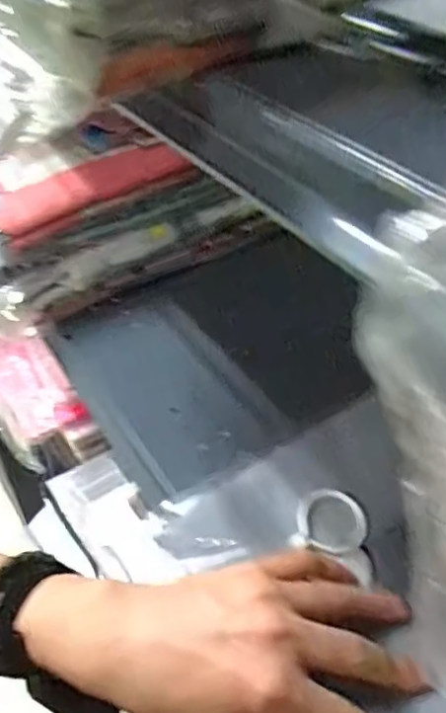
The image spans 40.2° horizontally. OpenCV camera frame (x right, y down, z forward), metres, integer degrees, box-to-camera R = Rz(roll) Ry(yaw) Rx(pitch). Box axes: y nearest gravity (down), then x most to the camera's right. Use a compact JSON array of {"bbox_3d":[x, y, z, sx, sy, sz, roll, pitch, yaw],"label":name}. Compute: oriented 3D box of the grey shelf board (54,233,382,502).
[{"bbox_3d":[0.011,0.016,0.726,0.341,0.250,0.036,-24,20,-20],"label":"grey shelf board"}]

